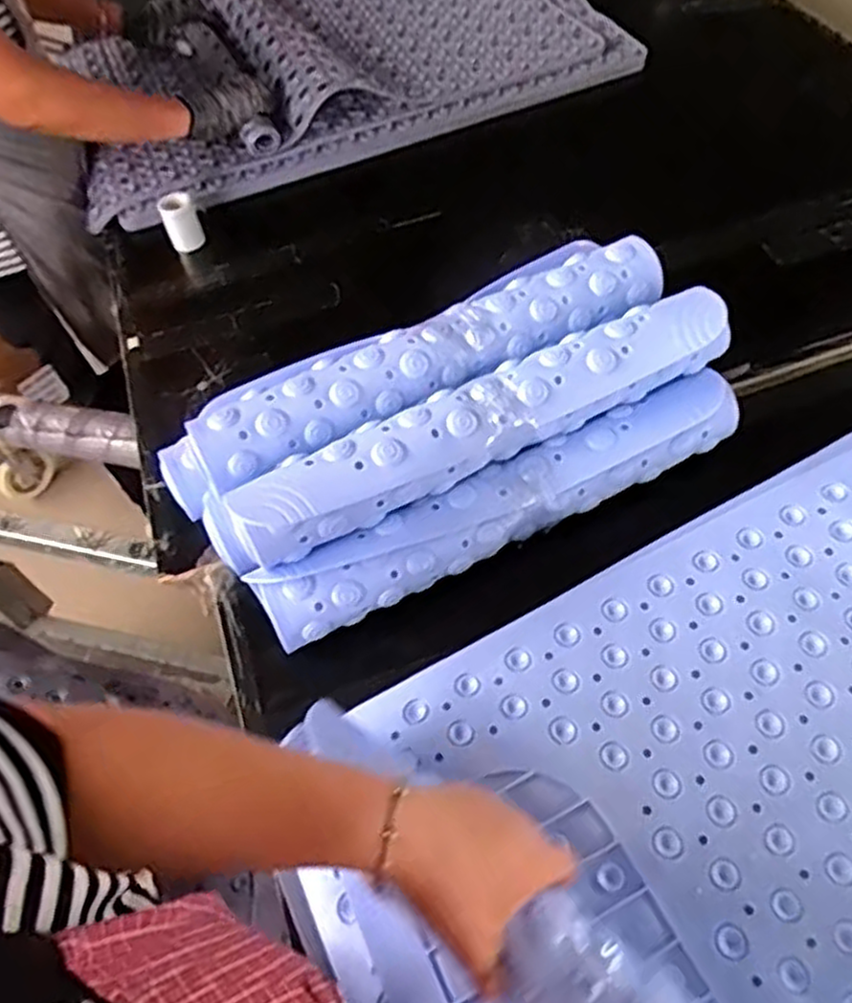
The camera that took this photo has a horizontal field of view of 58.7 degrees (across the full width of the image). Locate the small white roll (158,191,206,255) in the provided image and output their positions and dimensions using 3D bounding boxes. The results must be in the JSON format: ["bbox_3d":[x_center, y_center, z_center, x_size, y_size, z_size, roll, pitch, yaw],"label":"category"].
[{"bbox_3d":[-0.332,-0.381,1.026,0.046,0.063,0.037,-22,57,-8],"label":"small white roll"}]

